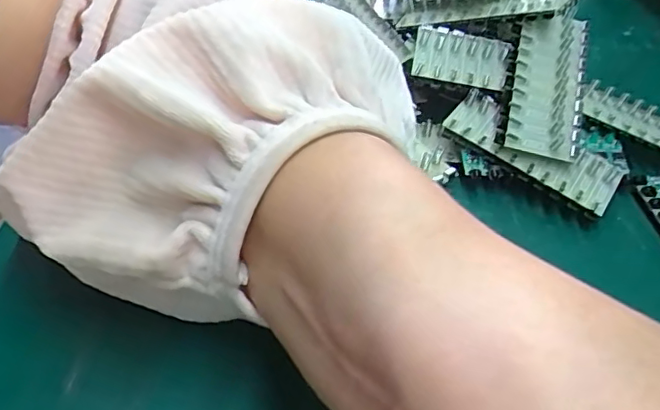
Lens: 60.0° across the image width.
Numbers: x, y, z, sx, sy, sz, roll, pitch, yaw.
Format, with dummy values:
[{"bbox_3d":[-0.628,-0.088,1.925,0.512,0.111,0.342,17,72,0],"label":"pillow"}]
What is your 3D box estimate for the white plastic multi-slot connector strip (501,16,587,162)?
[{"bbox_3d":[0.102,-0.057,0.269,0.032,0.009,0.076,14,67,10],"label":"white plastic multi-slot connector strip"}]

